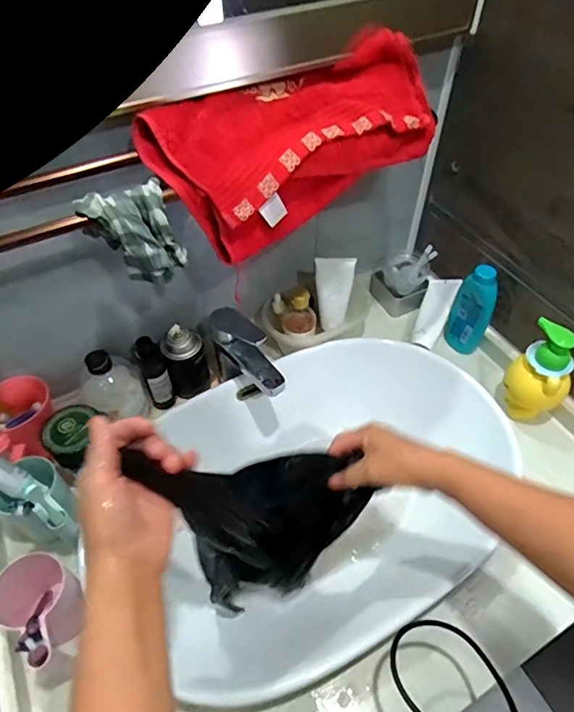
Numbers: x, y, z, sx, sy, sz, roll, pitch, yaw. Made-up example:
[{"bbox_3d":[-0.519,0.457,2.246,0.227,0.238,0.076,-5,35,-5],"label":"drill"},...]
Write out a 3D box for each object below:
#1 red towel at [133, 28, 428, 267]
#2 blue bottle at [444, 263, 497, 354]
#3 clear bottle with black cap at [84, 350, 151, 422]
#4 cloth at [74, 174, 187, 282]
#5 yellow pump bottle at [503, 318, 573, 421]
[{"bbox_3d":[0.009,-0.245,0.548,0.324,0.137,0.128,-26,55,-19],"label":"red towel"},{"bbox_3d":[0.299,-0.073,0.777,0.060,0.162,0.033,18,53,15],"label":"blue bottle"},{"bbox_3d":[-0.243,0.048,0.680,0.077,0.127,0.068,-25,55,-19],"label":"clear bottle with black cap"},{"bbox_3d":[-0.149,-0.117,0.477,0.082,0.079,0.060,-24,54,-18],"label":"cloth"},{"bbox_3d":[0.365,0.028,0.695,0.080,0.158,0.062,36,60,27],"label":"yellow pump bottle"}]

